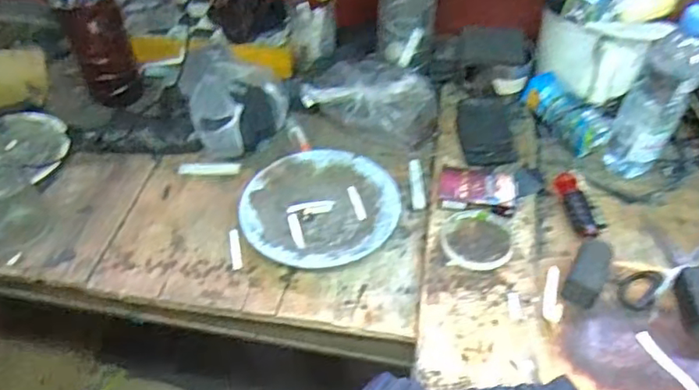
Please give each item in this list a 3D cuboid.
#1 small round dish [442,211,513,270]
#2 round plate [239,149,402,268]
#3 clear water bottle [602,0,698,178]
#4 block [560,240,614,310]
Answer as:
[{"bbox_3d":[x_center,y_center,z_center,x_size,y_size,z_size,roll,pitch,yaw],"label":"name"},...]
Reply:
[{"bbox_3d":[0.152,0.054,0.685,0.080,0.004,0.080,1,48,-1],"label":"small round dish"},{"bbox_3d":[-0.037,0.013,0.729,0.193,0.022,0.181,1,48,-1],"label":"round plate"},{"bbox_3d":[0.380,-0.119,0.706,0.067,0.227,0.056,31,54,24],"label":"clear water bottle"},{"bbox_3d":[0.265,0.087,0.638,0.034,0.017,0.075,22,89,17],"label":"block"}]

